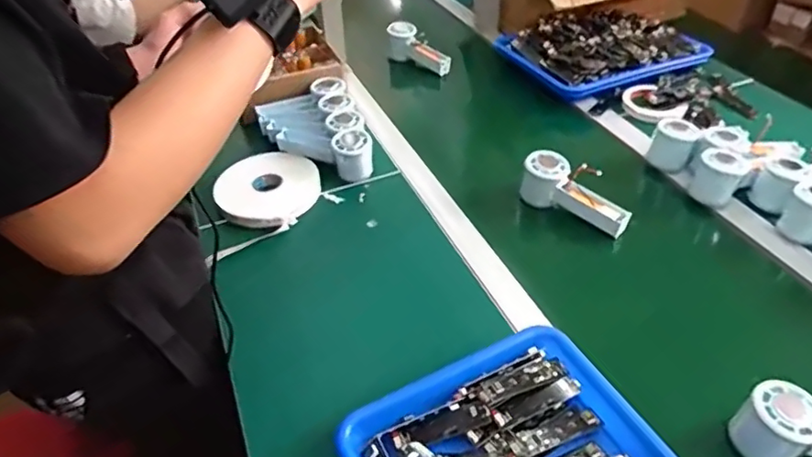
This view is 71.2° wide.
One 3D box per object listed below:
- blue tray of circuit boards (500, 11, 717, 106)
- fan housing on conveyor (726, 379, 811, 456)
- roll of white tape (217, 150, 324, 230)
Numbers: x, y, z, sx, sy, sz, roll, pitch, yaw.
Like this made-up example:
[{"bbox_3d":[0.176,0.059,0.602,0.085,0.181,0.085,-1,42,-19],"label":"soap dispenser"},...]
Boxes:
[{"bbox_3d":[0.374,-0.346,1.092,0.315,0.057,0.270,-19,44,-18],"label":"blue tray of circuit boards"},{"bbox_3d":[0.374,0.179,0.495,0.154,0.063,0.051,5,42,8],"label":"fan housing on conveyor"},{"bbox_3d":[-0.197,-0.059,0.814,0.141,0.027,0.147,20,46,23],"label":"roll of white tape"}]

